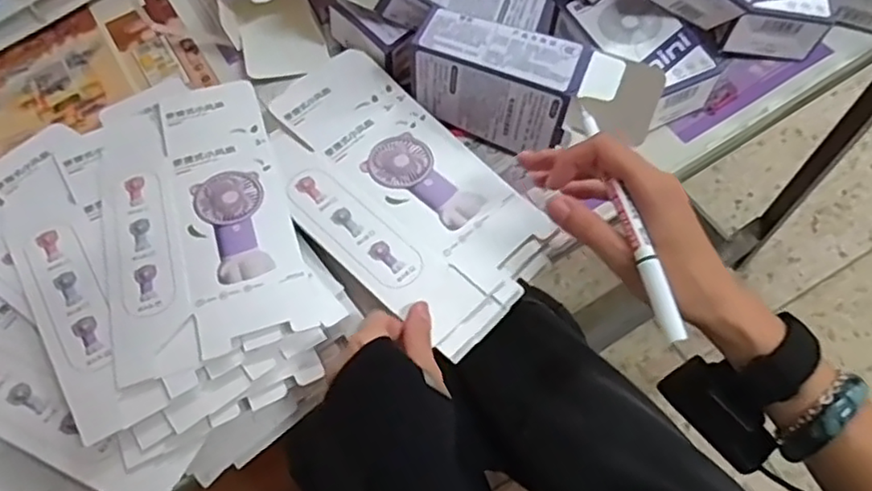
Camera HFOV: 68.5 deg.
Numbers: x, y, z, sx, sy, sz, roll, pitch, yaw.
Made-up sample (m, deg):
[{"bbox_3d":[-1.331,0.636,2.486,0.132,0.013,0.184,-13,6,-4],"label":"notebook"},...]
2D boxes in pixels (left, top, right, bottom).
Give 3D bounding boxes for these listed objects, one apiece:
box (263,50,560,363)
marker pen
[{"bbox_3d":[-0.035,-0.049,0.496,0.267,0.010,0.148,39,68,23],"label":"box"},{"bbox_3d":[0.110,-0.019,0.370,0.008,0.007,0.156,-13,65,-4],"label":"marker pen"}]

